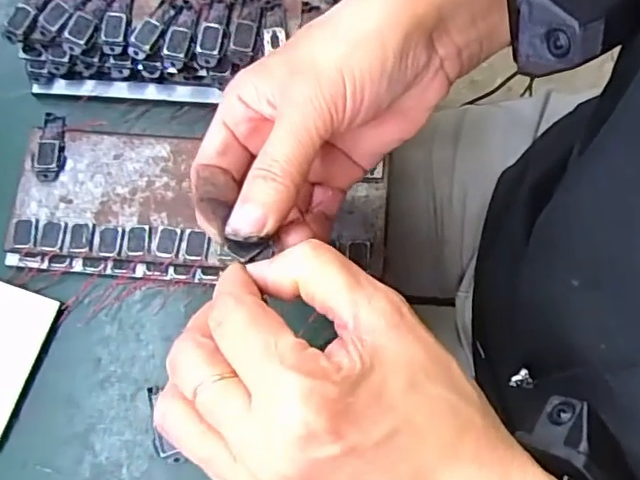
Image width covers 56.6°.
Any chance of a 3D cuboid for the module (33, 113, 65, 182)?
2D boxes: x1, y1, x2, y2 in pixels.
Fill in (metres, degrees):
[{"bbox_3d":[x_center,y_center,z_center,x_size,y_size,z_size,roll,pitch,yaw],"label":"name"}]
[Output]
[{"bbox_3d":[-0.150,-0.052,0.328,0.015,0.005,0.039,5,75,2],"label":"module"}]

